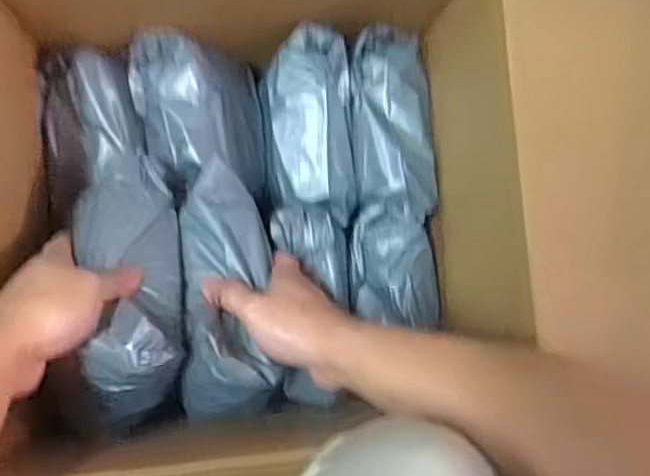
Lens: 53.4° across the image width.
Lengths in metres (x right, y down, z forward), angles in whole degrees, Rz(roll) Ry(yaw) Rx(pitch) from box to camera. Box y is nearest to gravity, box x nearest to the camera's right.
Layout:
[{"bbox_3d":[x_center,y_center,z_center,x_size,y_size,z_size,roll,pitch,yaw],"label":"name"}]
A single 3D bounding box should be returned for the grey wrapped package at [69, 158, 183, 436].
[{"bbox_3d":[-0.143,0.028,0.486,0.064,0.079,0.184,-6,58,-7],"label":"grey wrapped package"}]

